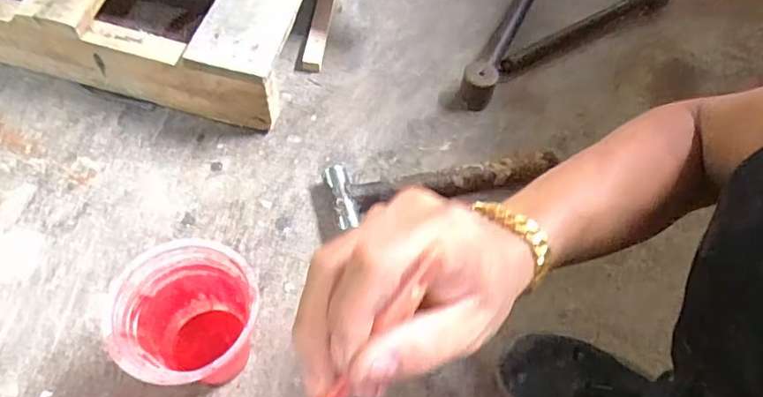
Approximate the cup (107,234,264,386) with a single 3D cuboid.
[{"bbox_3d":[-0.159,0.116,0.469,0.110,0.140,0.103,2,58,-3],"label":"cup"}]

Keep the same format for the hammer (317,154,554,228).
[{"bbox_3d":[0.074,-0.023,0.640,0.276,0.035,0.078,-12,60,-12],"label":"hammer"}]

